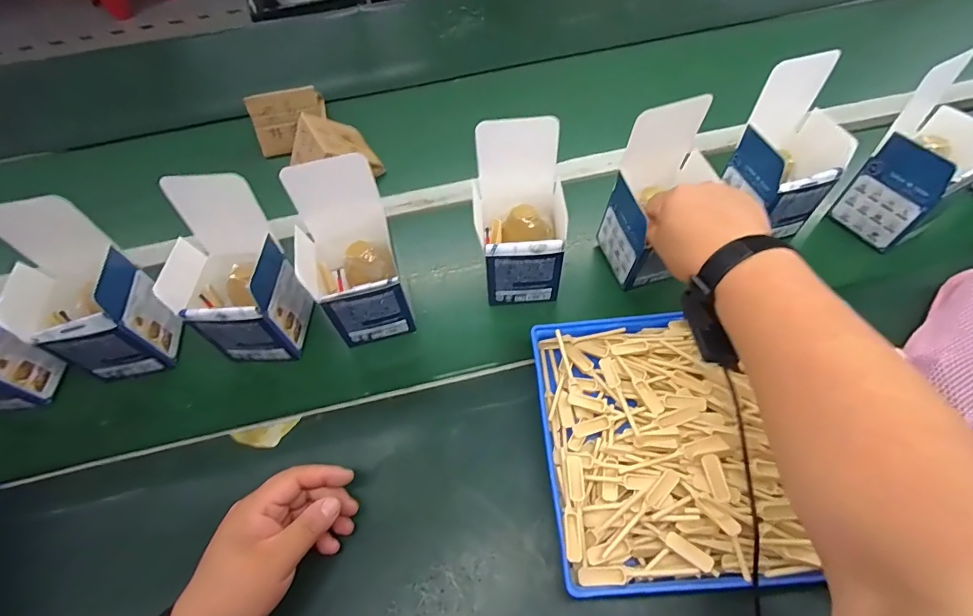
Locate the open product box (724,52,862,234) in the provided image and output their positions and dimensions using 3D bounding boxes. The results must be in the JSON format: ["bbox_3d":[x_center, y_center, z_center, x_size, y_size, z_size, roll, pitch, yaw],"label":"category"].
[{"bbox_3d":[0.340,-0.160,0.509,0.091,0.189,0.098,-14,58,-4],"label":"open product box"}]

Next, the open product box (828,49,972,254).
[{"bbox_3d":[0.483,-0.163,0.496,0.100,0.163,0.089,-38,63,-17],"label":"open product box"}]

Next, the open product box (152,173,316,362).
[{"bbox_3d":[-0.261,-0.030,0.449,0.099,0.170,0.099,-3,58,3],"label":"open product box"}]

